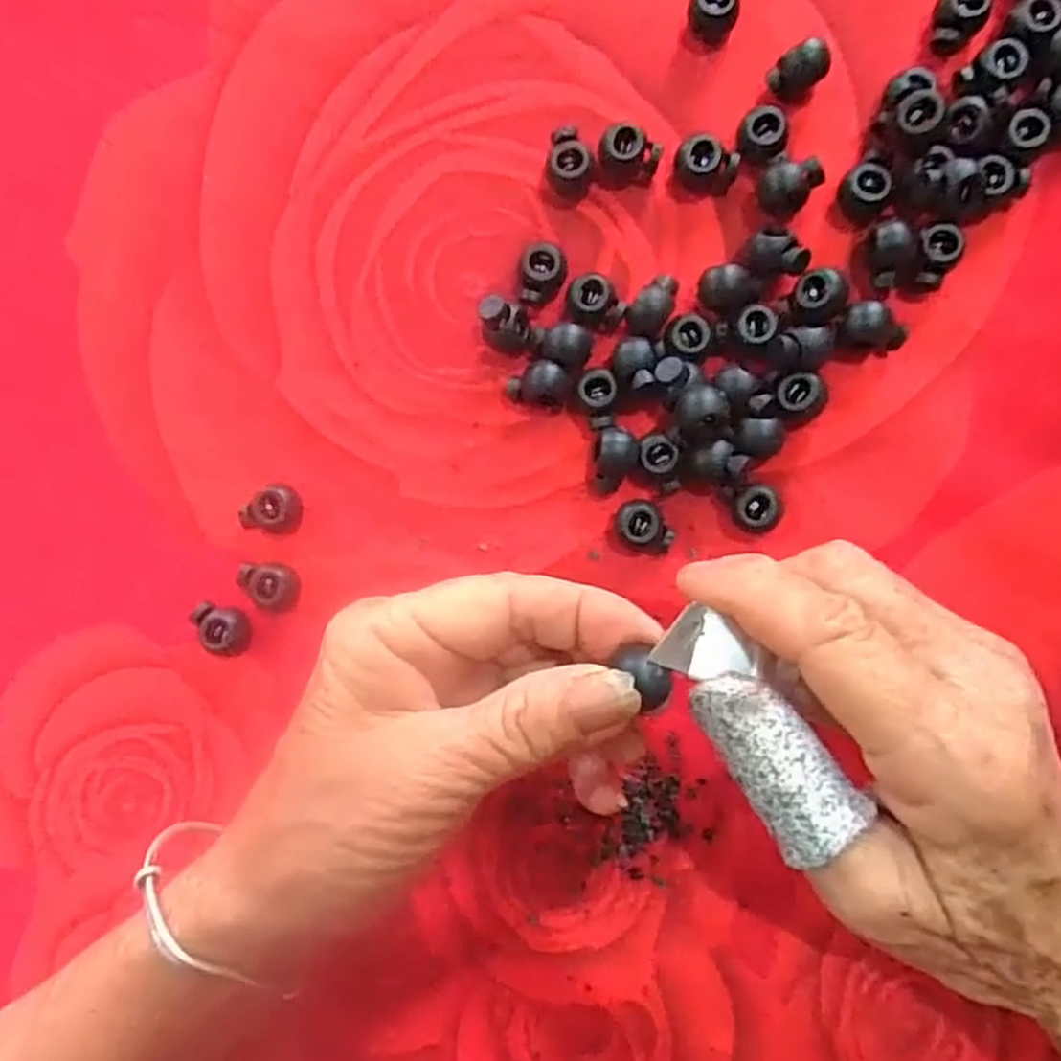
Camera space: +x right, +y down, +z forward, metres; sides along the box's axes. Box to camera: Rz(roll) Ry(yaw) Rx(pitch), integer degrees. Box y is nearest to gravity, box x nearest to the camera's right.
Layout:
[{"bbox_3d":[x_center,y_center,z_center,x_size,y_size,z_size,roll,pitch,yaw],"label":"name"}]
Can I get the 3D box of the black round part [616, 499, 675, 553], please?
[{"bbox_3d":[0.036,-0.001,0.241,0.014,0.011,0.018,-38,87,3],"label":"black round part"}]

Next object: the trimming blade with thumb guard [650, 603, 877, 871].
[{"bbox_3d":[0.053,0.046,0.179,0.021,0.013,0.059,-33,69,3],"label":"trimming blade with thumb guard"}]

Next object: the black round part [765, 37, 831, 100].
[{"bbox_3d":[0.081,-0.140,0.233,0.017,0.011,0.011,-27,88,3],"label":"black round part"}]

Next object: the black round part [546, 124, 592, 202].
[{"bbox_3d":[0.012,-0.116,0.242,0.014,0.012,0.020,-1,90,4],"label":"black round part"}]

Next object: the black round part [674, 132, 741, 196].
[{"bbox_3d":[0.054,-0.113,0.238,0.019,0.012,0.014,8,90,4],"label":"black round part"}]

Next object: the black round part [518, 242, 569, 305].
[{"bbox_3d":[0.004,-0.080,0.242,0.014,0.013,0.017,11,91,4],"label":"black round part"}]

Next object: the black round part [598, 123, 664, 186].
[{"bbox_3d":[0.031,-0.117,0.239,0.019,0.013,0.013,9,90,4],"label":"black round part"}]

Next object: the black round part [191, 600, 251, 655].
[{"bbox_3d":[-0.100,0.031,0.250,0.013,0.011,0.019,-35,88,3],"label":"black round part"}]

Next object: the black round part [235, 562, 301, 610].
[{"bbox_3d":[-0.085,0.018,0.249,0.017,0.009,0.014,2,90,4],"label":"black round part"}]

